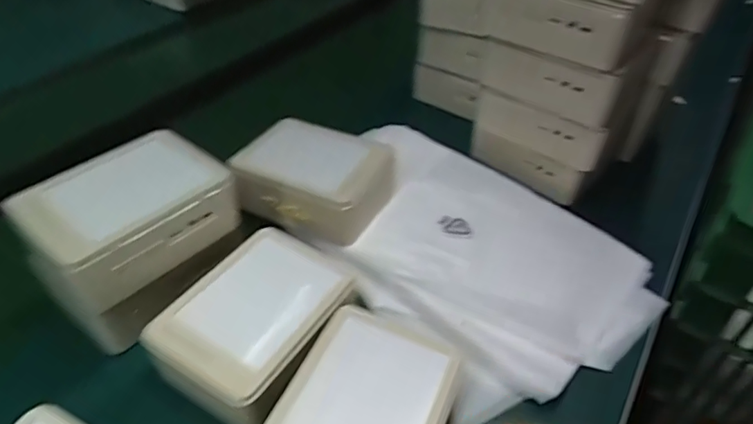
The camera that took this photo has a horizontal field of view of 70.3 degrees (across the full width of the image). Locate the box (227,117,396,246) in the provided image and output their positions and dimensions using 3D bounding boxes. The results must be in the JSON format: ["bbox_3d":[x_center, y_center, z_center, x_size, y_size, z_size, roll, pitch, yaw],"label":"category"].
[{"bbox_3d":[-0.059,-0.035,0.542,0.152,0.055,0.104,16,43,16],"label":"box"}]

